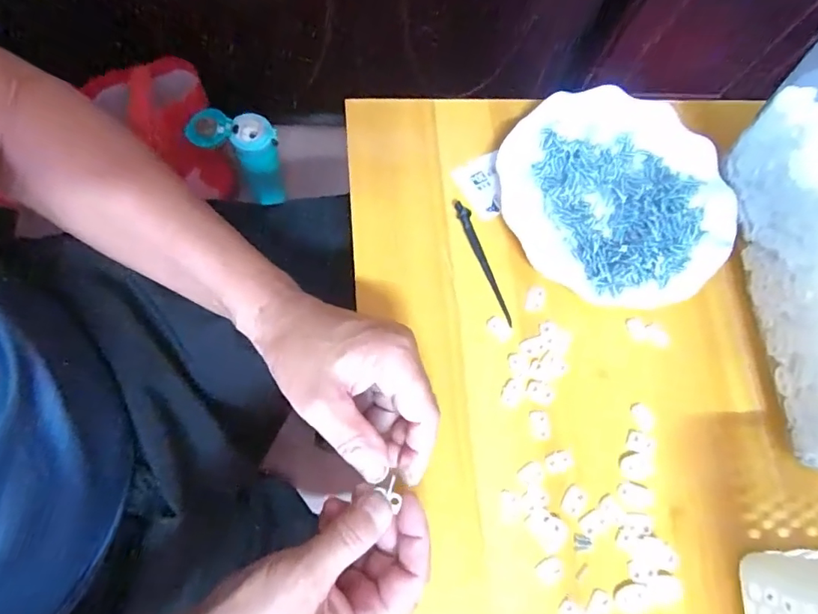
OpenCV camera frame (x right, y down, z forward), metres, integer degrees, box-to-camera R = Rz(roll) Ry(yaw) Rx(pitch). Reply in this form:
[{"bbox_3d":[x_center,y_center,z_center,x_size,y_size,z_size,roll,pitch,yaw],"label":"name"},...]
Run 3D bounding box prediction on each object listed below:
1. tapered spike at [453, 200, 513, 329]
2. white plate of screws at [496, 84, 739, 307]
[{"bbox_3d":[0.058,-0.036,0.380,0.009,0.010,0.104,-21,78,-12],"label":"tapered spike"},{"bbox_3d":[0.166,-0.089,0.394,0.177,0.023,0.174,2,75,-6],"label":"white plate of screws"}]

